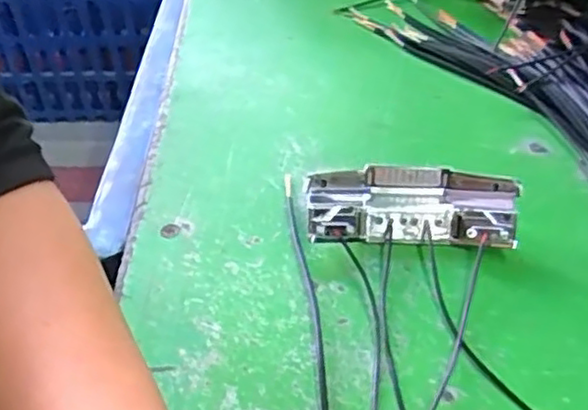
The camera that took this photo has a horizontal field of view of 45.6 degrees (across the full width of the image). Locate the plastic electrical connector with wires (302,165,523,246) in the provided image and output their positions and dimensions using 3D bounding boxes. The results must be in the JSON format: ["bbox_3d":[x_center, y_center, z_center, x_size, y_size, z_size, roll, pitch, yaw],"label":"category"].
[{"bbox_3d":[0.056,0.002,0.336,0.095,0.022,0.038,0,43,4],"label":"plastic electrical connector with wires"}]

